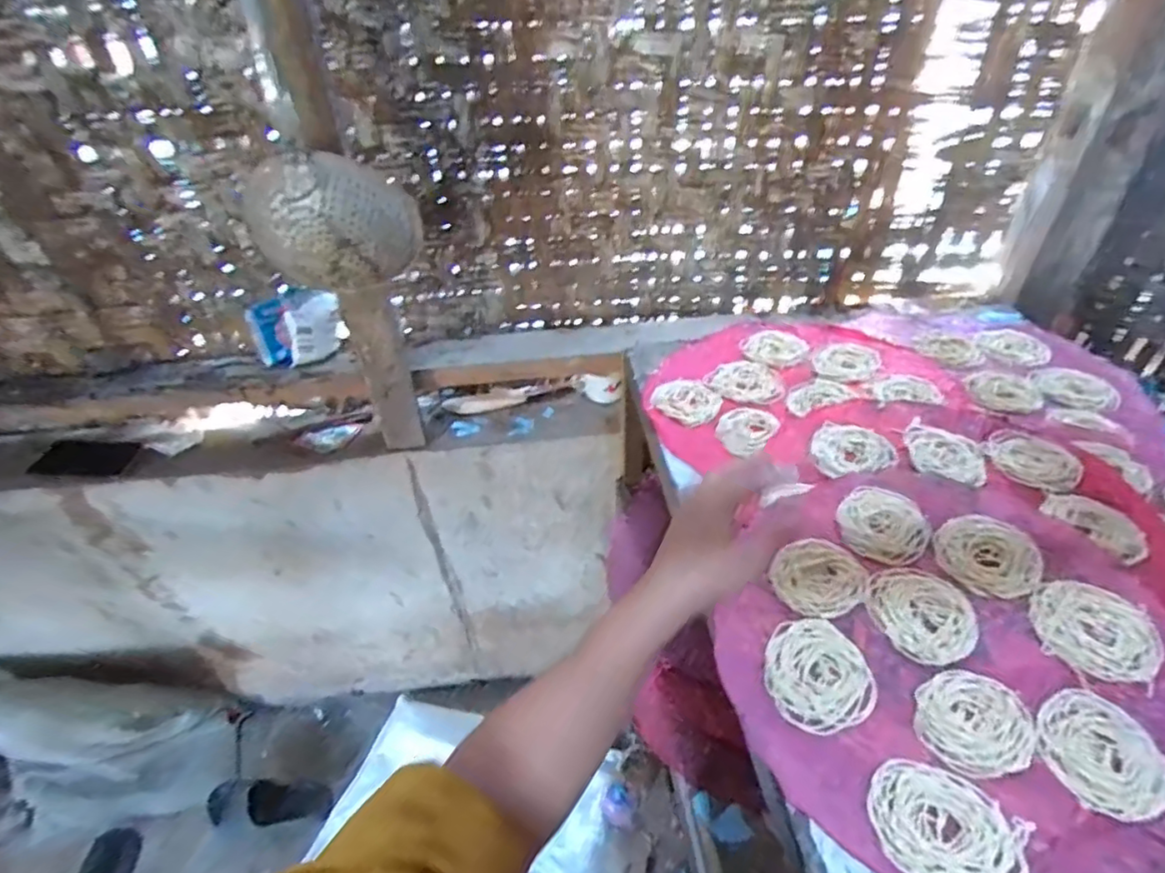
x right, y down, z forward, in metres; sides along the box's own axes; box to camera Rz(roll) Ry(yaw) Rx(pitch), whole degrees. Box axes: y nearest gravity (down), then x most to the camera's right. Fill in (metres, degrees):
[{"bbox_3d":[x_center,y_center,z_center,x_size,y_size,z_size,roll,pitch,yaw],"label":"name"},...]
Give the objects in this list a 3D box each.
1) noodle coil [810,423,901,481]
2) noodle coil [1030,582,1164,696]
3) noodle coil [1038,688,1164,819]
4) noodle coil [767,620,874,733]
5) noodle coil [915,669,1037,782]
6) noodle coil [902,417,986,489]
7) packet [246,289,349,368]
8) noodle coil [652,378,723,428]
[{"bbox_3d":[0.270,0.010,0.623,0.086,0.008,0.073,-11,43,-9],"label":"noodle coil"},{"bbox_3d":[0.386,0.146,0.458,0.081,0.010,0.074,-2,42,1],"label":"noodle coil"},{"bbox_3d":[0.344,0.208,0.403,0.070,0.005,0.074,-2,42,1],"label":"noodle coil"},{"bbox_3d":[0.174,0.175,0.453,0.075,0.008,0.079,-2,42,1],"label":"noodle coil"},{"bbox_3d":[0.270,0.196,0.419,0.076,0.004,0.066,-22,46,-19],"label":"noodle coil"},{"bbox_3d":[0.363,0.014,0.609,0.074,0.004,0.073,20,47,23],"label":"noodle coil"},{"bbox_3d":[-0.425,-0.161,0.917,0.073,0.094,0.109,28,50,29],"label":"packet"},{"bbox_3d":[0.120,-0.041,0.700,0.068,0.010,0.078,-32,50,-28],"label":"noodle coil"}]

